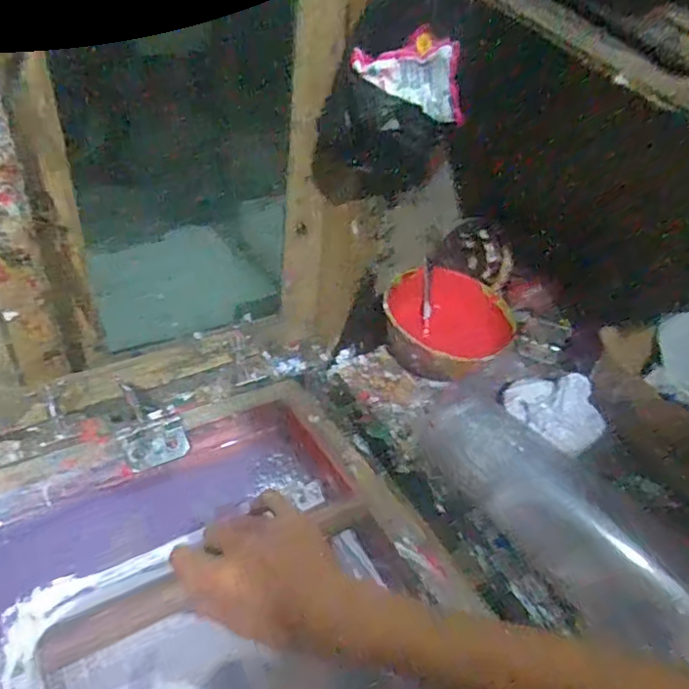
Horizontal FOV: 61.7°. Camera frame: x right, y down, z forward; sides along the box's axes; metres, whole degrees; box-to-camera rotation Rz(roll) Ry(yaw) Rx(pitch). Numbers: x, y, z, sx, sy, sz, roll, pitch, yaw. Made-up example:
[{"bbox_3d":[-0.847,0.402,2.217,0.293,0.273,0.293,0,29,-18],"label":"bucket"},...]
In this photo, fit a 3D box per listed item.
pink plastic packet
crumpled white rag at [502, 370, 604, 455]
[{"bbox_3d":[0.069,-0.291,0.616,0.131,0.075,0.033,24,41,20],"label":"pink plastic packet"},{"bbox_3d":[0.252,0.074,0.696,0.074,0.057,0.107,-16,44,-27],"label":"crumpled white rag"}]

